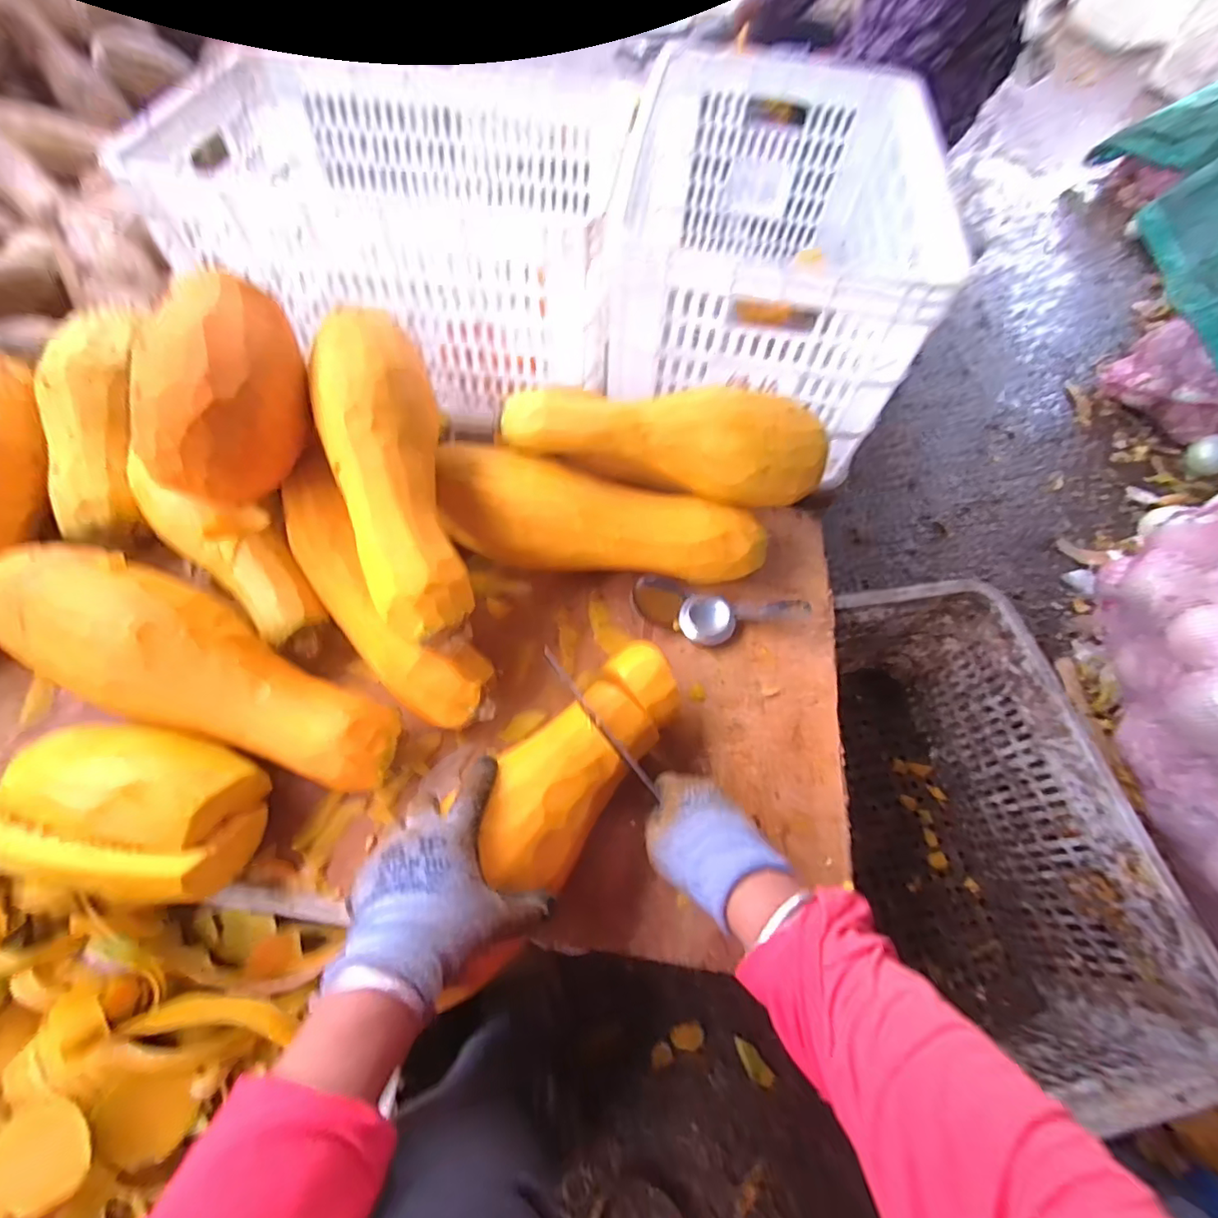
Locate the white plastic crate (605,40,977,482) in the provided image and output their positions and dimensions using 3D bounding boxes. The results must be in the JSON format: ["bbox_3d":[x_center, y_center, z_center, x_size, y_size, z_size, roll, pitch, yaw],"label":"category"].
[{"bbox_3d":[0.203,-0.481,0.753,0.356,0.253,0.518,7,62,0],"label":"white plastic crate"}]

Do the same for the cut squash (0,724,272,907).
[{"bbox_3d":[-0.420,0.178,0.482,0.209,0.097,0.130,7,62,0],"label":"cut squash"}]

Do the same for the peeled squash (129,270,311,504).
[{"bbox_3d":[-0.368,-0.214,0.526,0.133,0.100,0.214,-6,63,-6],"label":"peeled squash"}]

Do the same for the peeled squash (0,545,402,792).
[{"bbox_3d":[-0.392,0.061,0.533,0.418,0.109,0.128,22,63,8],"label":"peeled squash"}]

